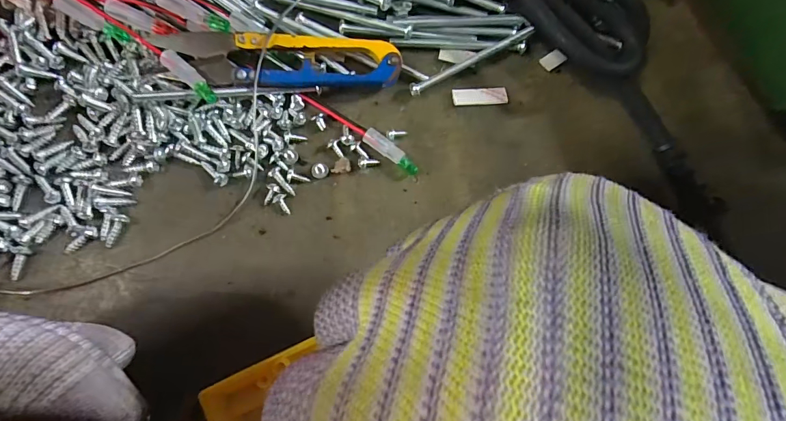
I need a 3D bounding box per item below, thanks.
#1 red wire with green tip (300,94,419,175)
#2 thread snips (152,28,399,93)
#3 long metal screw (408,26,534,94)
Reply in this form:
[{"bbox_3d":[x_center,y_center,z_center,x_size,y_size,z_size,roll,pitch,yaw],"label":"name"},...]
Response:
[{"bbox_3d":[-0.013,-0.034,0.171,0.058,0.006,0.007,35,84,-4],"label":"red wire with green tip"},{"bbox_3d":[-0.045,-0.062,0.166,0.093,0.012,0.022,0,87,-7],"label":"thread snips"},{"bbox_3d":[0.035,-0.066,0.178,0.061,0.007,0.005,-27,91,-7],"label":"long metal screw"}]

